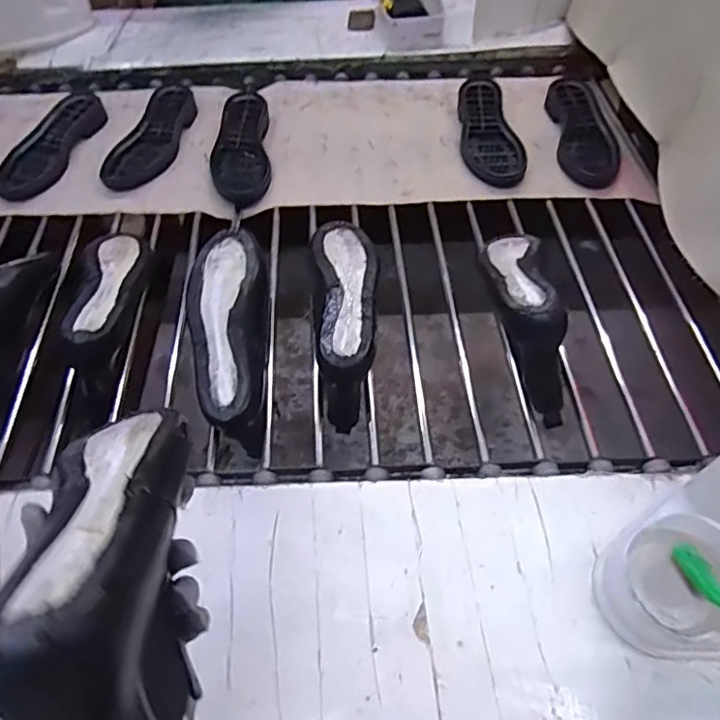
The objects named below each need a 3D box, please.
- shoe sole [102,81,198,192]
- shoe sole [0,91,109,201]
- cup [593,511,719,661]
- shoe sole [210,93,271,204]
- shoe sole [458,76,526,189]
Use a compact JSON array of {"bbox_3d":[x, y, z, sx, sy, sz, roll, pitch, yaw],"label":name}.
[{"bbox_3d":[-0.344,-0.383,0.927,0.100,0.023,0.267,7,57,9],"label":"shoe sole"},{"bbox_3d":[-0.520,-0.363,0.916,0.101,0.027,0.255,14,59,13],"label":"shoe sole"},{"bbox_3d":[0.242,0.172,0.427,0.088,0.088,0.096,7,57,8],"label":"cup"},{"bbox_3d":[-0.192,-0.350,0.893,0.089,0.023,0.257,-6,56,0],"label":"shoe sole"},{"bbox_3d":[0.206,-0.374,0.893,0.090,0.025,0.249,-6,56,0],"label":"shoe sole"}]

